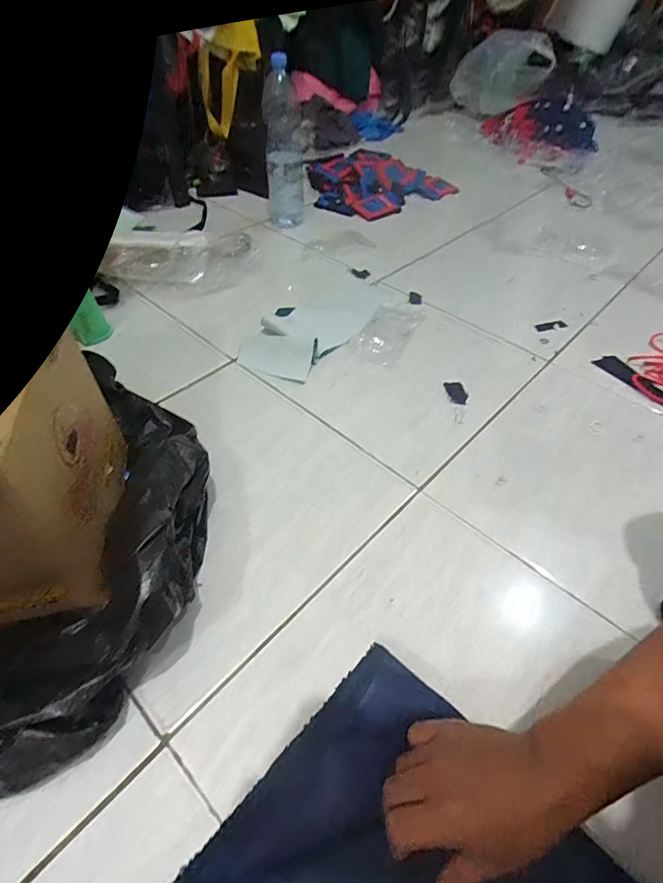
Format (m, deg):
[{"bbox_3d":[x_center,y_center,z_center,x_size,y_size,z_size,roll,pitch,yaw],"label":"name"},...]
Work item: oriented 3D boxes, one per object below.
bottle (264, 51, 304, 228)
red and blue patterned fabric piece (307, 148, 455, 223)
[{"bbox_3d":[-0.109,-0.680,1.047,0.083,0.323,0.104,-3,49,-7],"label":"bottle"},{"bbox_3d":[0.115,-0.755,1.283,0.350,0.080,0.376,36,56,26],"label":"red and blue patterned fabric piece"}]

